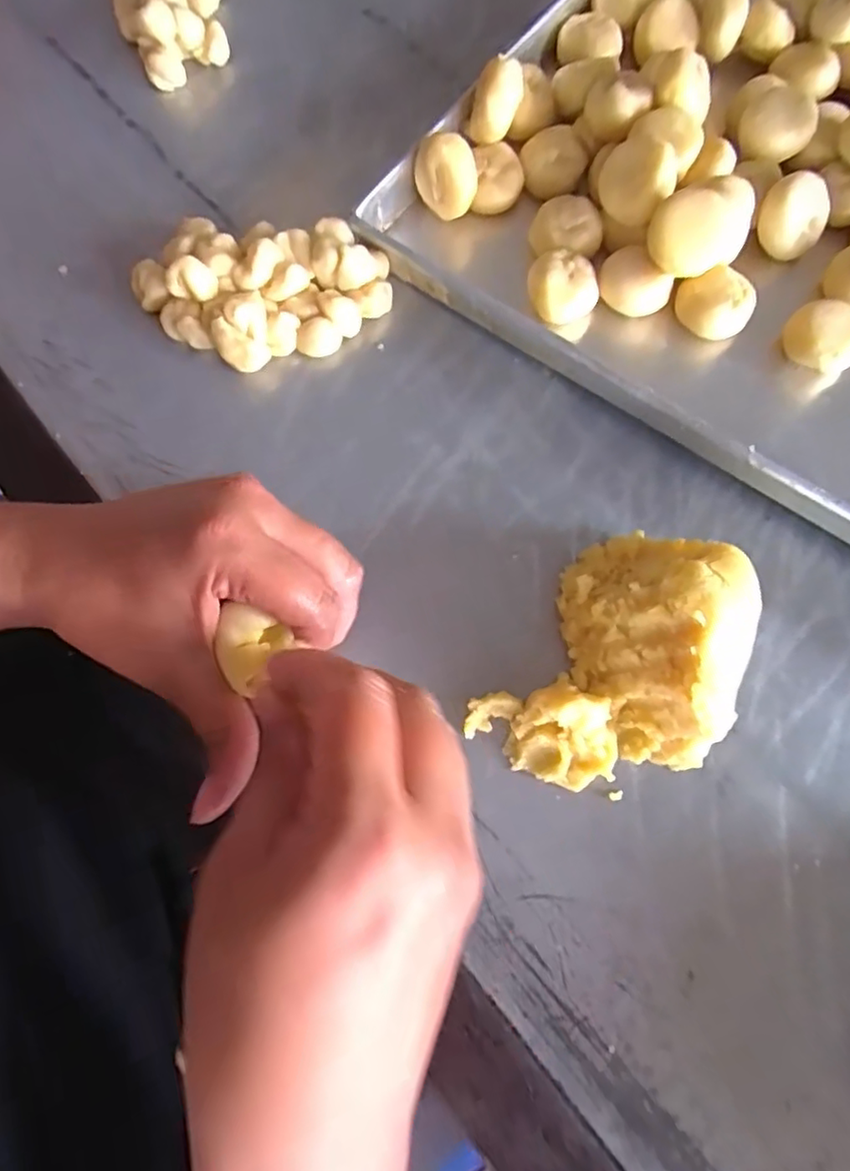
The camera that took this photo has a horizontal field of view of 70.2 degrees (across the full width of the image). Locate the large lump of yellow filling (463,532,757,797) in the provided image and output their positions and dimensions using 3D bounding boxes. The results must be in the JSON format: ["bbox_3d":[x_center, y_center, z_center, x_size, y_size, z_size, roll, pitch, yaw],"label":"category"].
[{"bbox_3d":[0.089,0.034,0.256,0.090,0.061,0.117,33,76,10],"label":"large lump of yellow filling"}]

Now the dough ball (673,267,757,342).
[{"bbox_3d":[0.156,-0.151,0.327,0.039,0.029,0.027,25,75,8],"label":"dough ball"}]

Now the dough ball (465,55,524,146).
[{"bbox_3d":[0.039,-0.275,0.342,0.029,0.032,0.022,13,74,5],"label":"dough ball"}]

